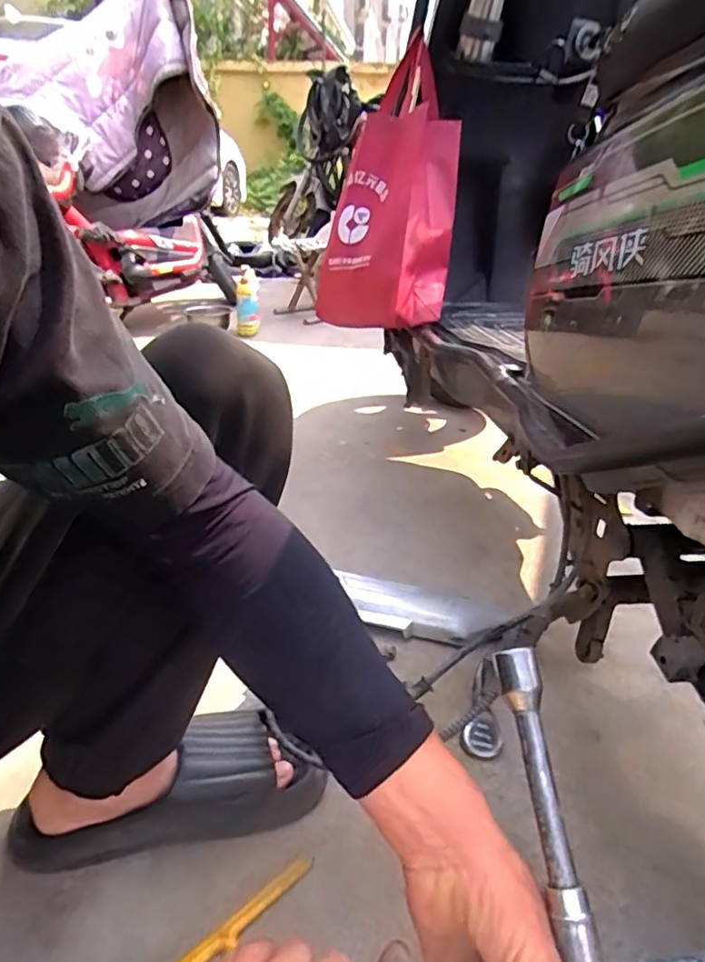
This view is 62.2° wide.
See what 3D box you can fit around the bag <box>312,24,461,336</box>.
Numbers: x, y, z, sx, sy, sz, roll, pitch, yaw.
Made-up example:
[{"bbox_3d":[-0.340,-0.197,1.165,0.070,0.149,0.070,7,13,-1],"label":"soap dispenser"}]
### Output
[{"bbox_3d":[0.060,-0.474,1.002,0.145,0.387,0.227,-19,32,-38],"label":"bag"}]

